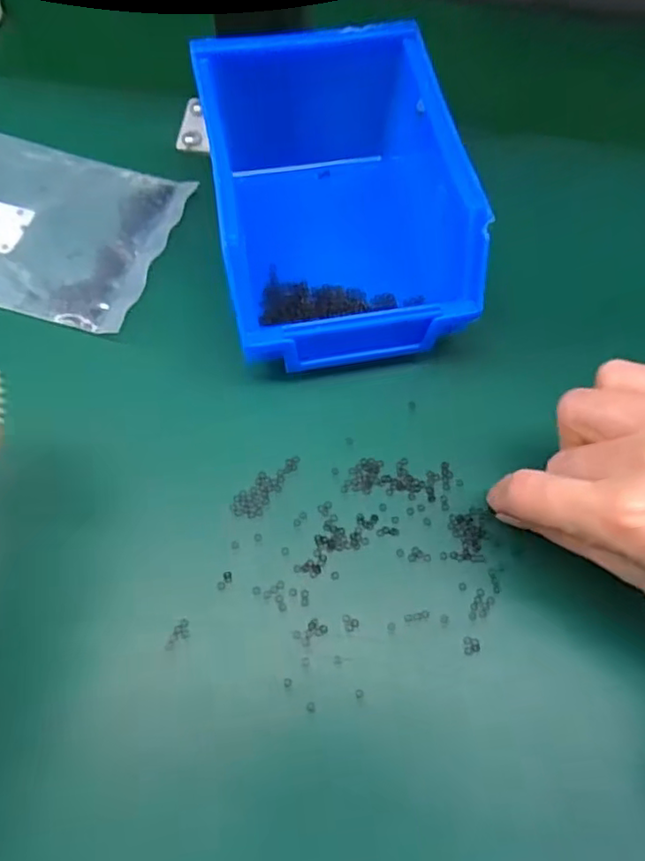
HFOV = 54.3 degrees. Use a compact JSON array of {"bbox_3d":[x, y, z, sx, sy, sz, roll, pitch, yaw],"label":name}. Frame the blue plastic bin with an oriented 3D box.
[{"bbox_3d":[0.004,-0.104,0.291,0.104,0.072,0.140,-11,66,-7],"label":"blue plastic bin"}]

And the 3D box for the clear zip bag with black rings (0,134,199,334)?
[{"bbox_3d":[-0.152,-0.108,0.320,0.143,0.011,0.100,17,66,5],"label":"clear zip bag with black rings"}]

